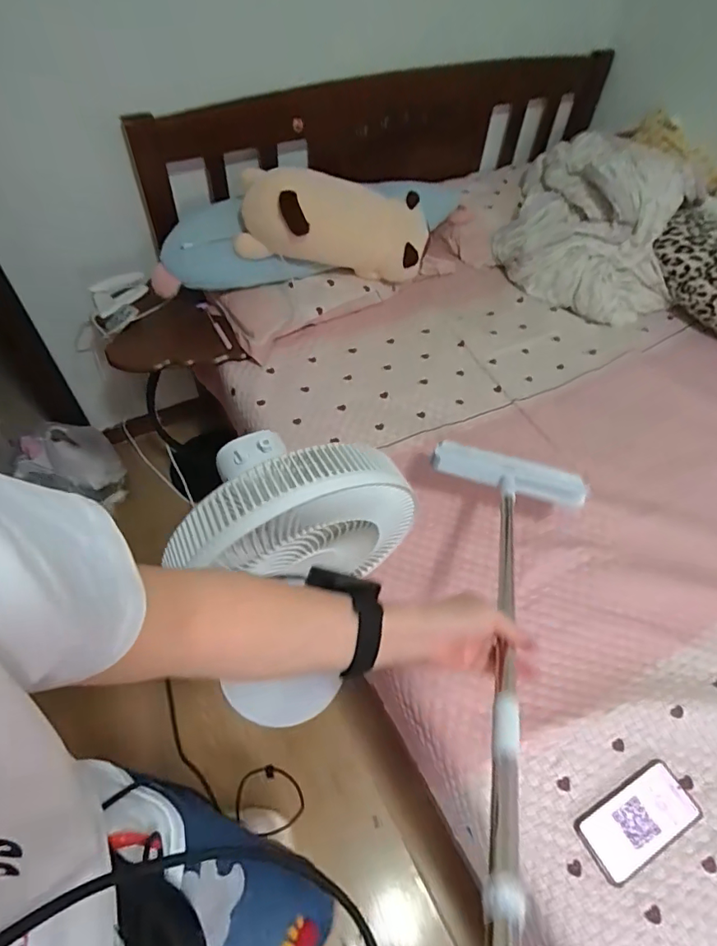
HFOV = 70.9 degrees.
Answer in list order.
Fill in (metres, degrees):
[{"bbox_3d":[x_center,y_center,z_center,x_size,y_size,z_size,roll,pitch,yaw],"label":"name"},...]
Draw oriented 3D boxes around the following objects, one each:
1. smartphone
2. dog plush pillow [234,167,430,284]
[{"bbox_3d":[0.379,0.462,0.673,0.166,0.014,0.080,-24,59,-17],"label":"smartphone"},{"bbox_3d":[-0.051,-0.577,1.182,0.450,0.206,0.179,-3,52,-31],"label":"dog plush pillow"}]

